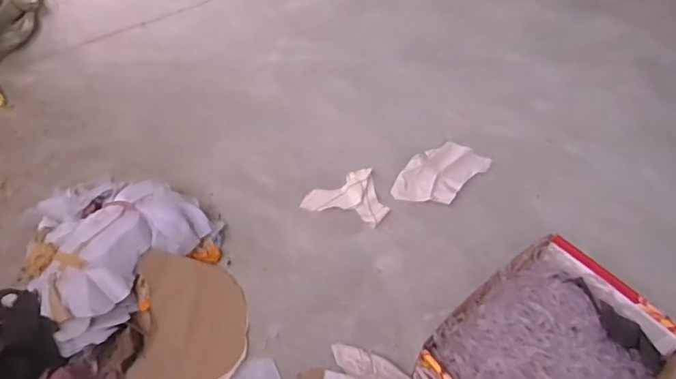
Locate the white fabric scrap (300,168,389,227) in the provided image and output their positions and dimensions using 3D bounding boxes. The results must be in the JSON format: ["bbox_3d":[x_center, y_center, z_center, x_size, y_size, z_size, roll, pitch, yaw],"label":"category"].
[{"bbox_3d":[0.029,0.006,1.219,0.186,0.013,0.148,15,50,9],"label":"white fabric scrap"}]

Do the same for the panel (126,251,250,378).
[{"bbox_3d":[-0.271,0.257,0.961,0.200,0.059,0.283,0,53,-1],"label":"panel"}]

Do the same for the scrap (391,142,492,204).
[{"bbox_3d":[0.240,-0.039,1.262,0.246,0.018,0.142,-34,59,-28],"label":"scrap"}]

